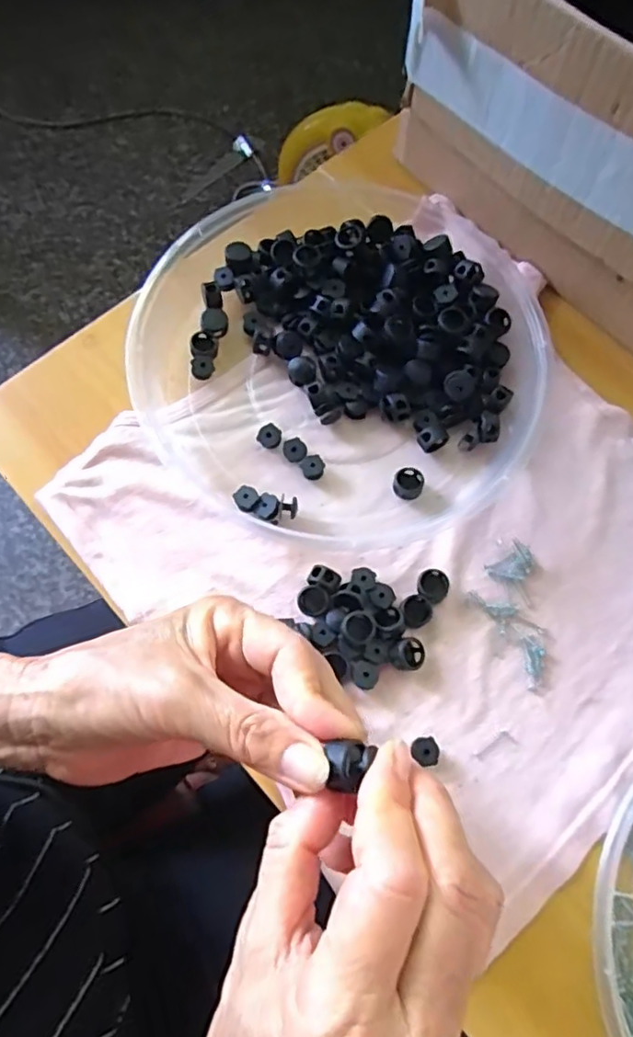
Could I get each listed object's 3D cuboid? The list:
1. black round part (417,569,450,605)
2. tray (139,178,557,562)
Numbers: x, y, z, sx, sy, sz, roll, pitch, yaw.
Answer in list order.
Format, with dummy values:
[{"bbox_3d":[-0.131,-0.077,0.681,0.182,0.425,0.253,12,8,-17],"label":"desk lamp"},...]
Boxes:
[{"bbox_3d":[0.064,0.037,0.336,0.016,0.007,0.017,0,73,0],"label":"black round part"},{"bbox_3d":[0.016,-0.095,0.363,0.236,0.033,0.221,0,73,0],"label":"tray"}]

